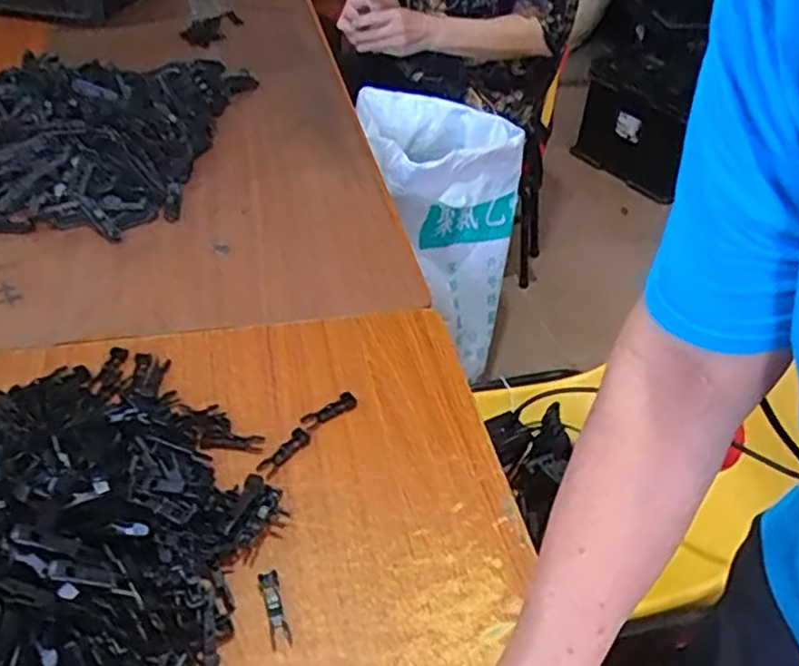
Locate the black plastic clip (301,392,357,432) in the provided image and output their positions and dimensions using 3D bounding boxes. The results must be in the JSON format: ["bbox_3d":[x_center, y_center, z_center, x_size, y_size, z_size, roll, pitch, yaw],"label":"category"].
[{"bbox_3d":[-0.064,0.071,0.629,0.056,0.005,0.017,-31,53,-32],"label":"black plastic clip"}]

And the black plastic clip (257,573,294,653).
[{"bbox_3d":[-0.090,0.198,0.495,0.014,0.007,0.056,-12,45,-17],"label":"black plastic clip"}]

